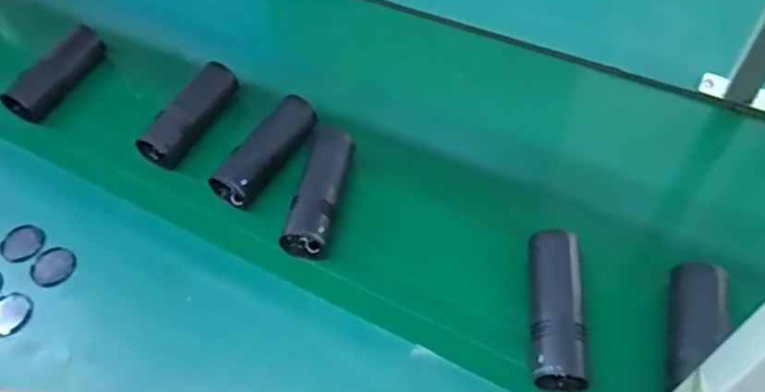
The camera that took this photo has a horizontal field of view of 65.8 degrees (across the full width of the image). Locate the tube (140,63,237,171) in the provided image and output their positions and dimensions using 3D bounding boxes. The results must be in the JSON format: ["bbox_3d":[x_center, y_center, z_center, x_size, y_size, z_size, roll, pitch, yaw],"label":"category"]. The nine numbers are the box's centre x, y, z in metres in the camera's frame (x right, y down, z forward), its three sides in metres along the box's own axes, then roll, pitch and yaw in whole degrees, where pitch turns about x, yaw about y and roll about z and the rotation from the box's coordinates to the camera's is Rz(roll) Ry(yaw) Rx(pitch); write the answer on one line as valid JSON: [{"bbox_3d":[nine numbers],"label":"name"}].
[{"bbox_3d":[-0.268,-0.114,0.815,0.057,0.050,0.170,23,59,17],"label":"tube"}]

